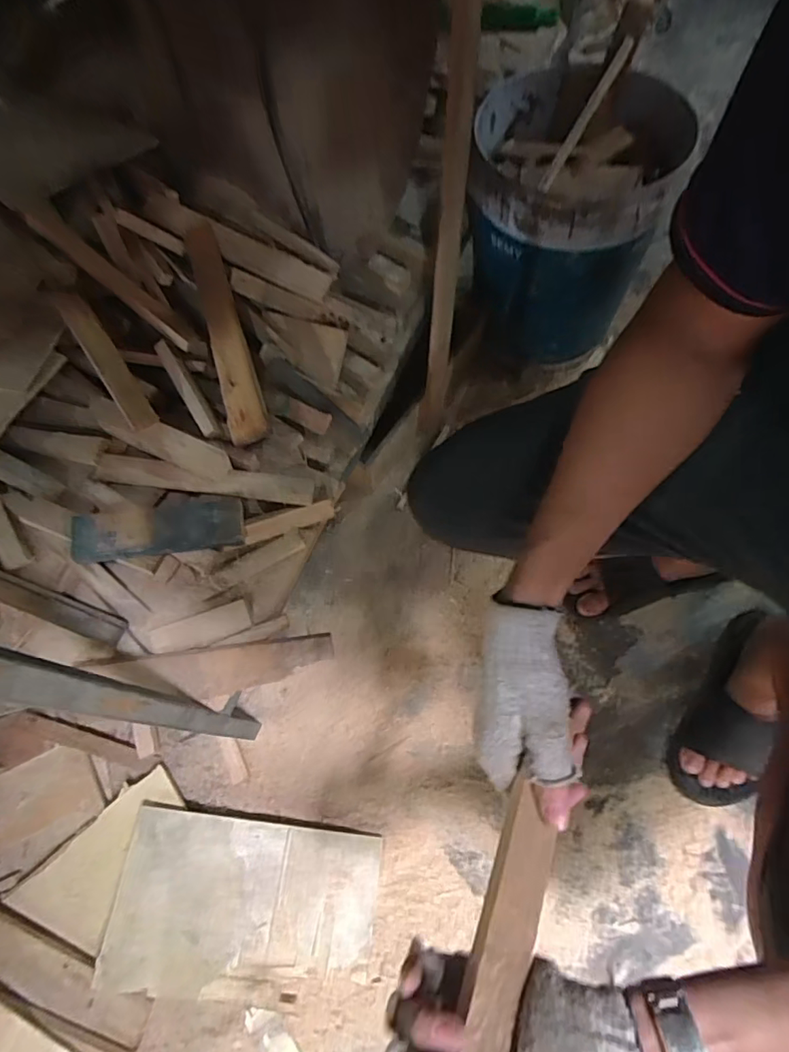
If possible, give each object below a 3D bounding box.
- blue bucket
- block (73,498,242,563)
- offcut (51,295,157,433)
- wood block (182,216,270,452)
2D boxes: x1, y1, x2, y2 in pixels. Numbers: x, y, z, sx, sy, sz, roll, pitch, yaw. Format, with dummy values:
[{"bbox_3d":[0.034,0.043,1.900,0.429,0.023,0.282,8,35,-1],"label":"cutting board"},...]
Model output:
[{"bbox_3d":[0.244,-0.454,0.806,0.271,0.289,0.277,19,69,11],"label":"blue bucket"},{"bbox_3d":[-0.257,0.003,0.573,0.176,0.019,0.055,-11,66,-2],"label":"block"},{"bbox_3d":[-0.325,-0.186,0.591,0.032,0.020,0.170,-33,94,-17],"label":"offcut"},{"bbox_3d":[-0.205,-0.234,0.633,0.046,0.029,0.283,-15,79,-10],"label":"wood block"}]

